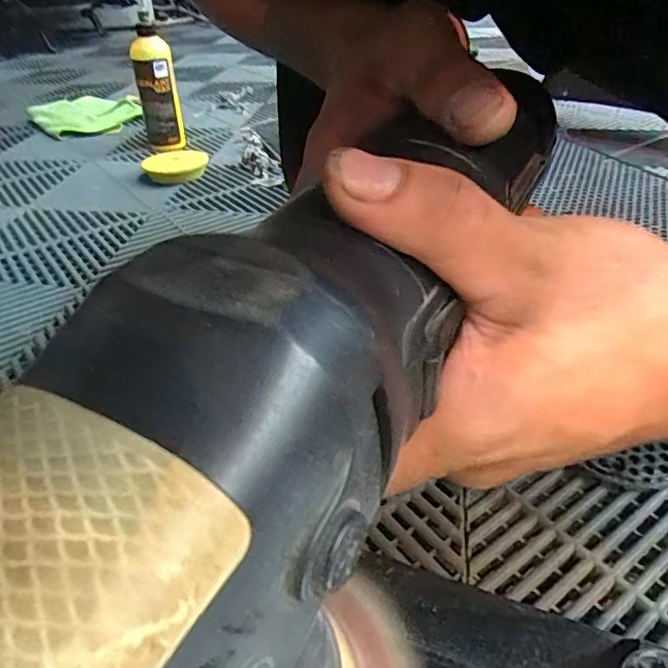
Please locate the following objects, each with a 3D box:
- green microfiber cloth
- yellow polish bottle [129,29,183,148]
[{"bbox_3d":[-0.494,-0.440,1.138,0.207,0.030,0.223,-18,38,-20],"label":"green microfiber cloth"},{"bbox_3d":[-0.290,-0.399,0.938,0.062,0.170,0.054,-12,36,-12],"label":"yellow polish bottle"}]

